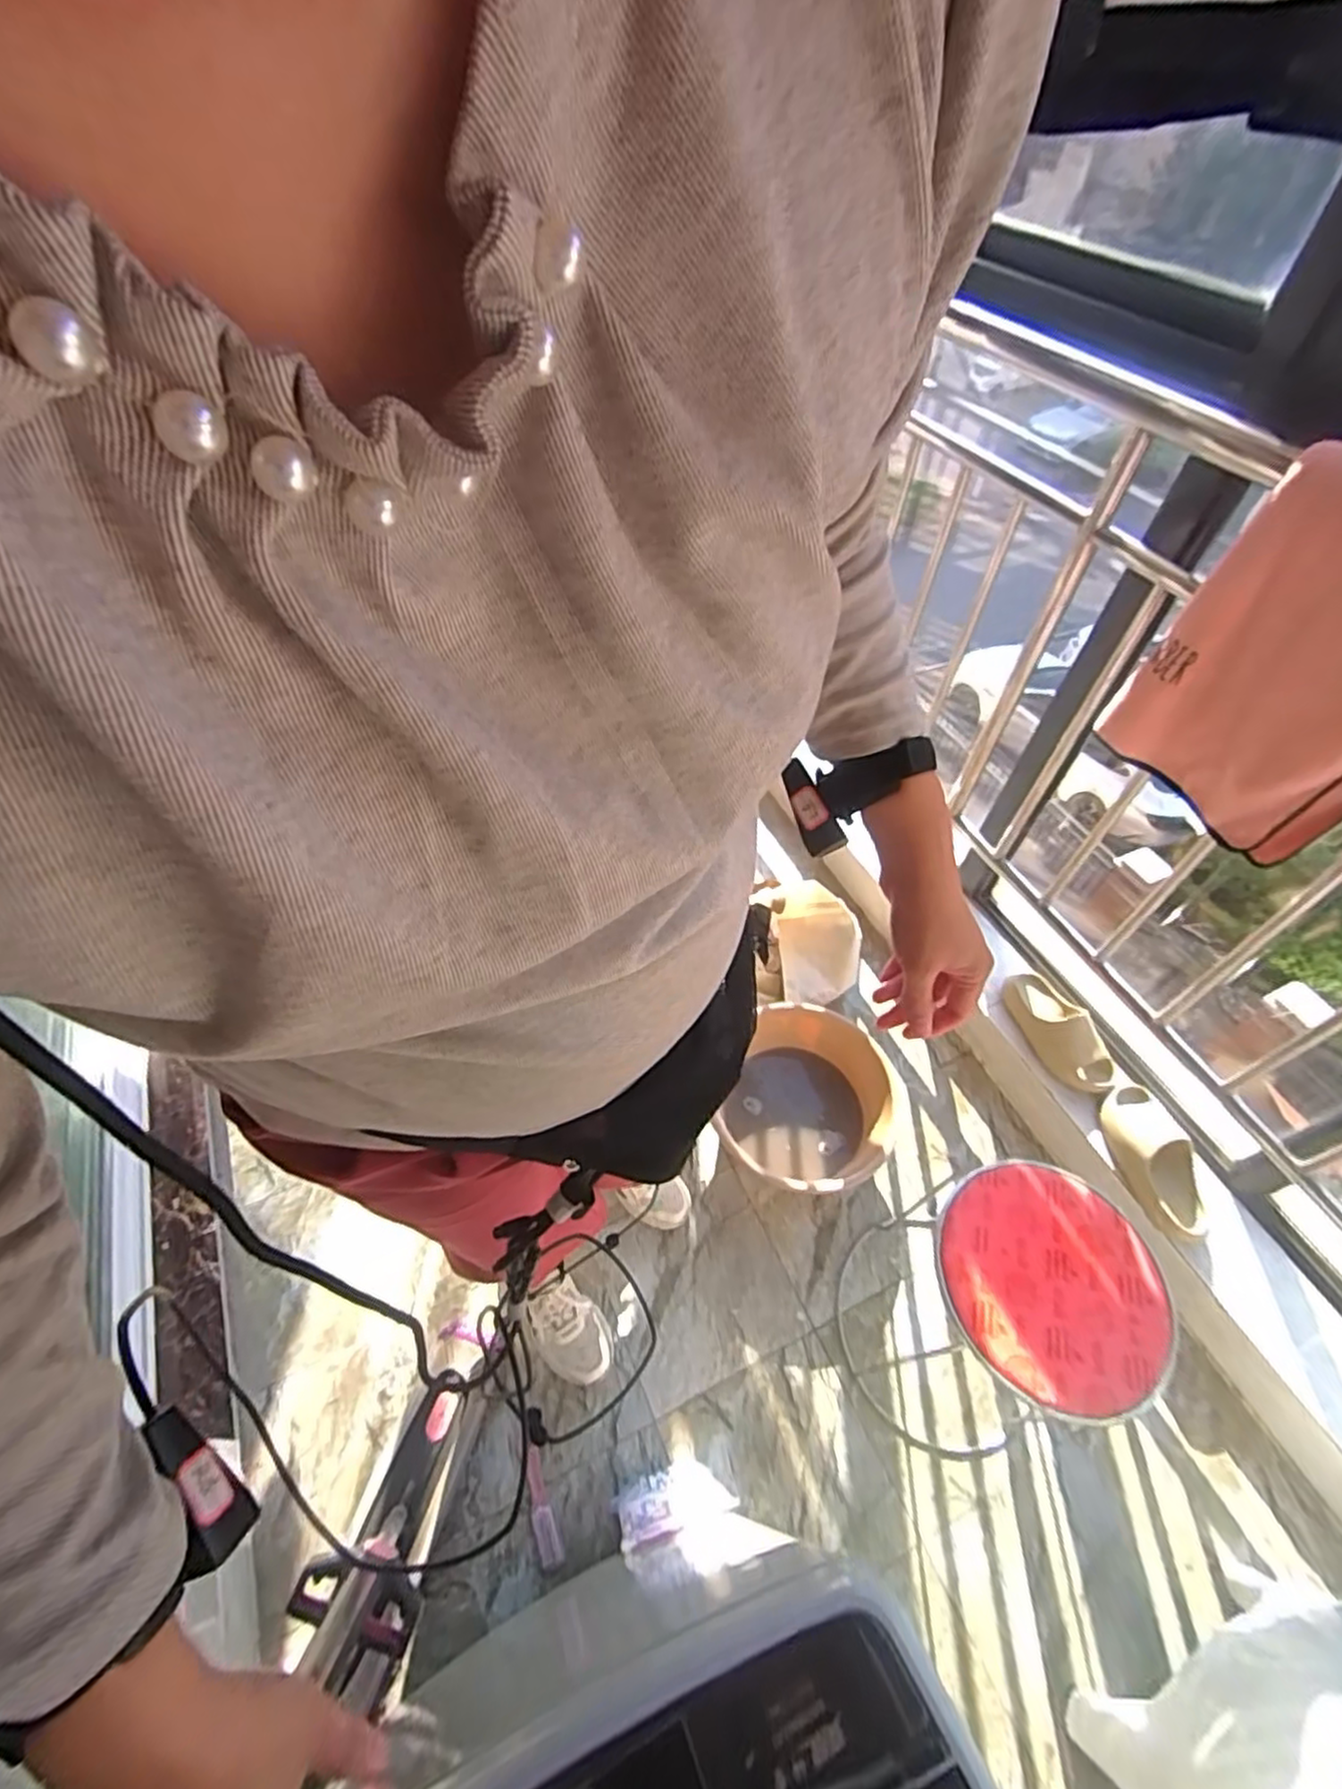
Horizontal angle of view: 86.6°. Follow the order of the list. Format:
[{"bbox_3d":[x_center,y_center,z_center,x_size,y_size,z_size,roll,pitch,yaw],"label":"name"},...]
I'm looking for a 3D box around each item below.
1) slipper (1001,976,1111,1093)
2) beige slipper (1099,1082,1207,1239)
[{"bbox_3d":[0.777,0.275,1.438,0.107,0.069,0.256,-13,54,-13],"label":"slipper"},{"bbox_3d":[0.839,0.456,1.241,0.097,0.055,0.251,1,52,-3],"label":"beige slipper"}]

